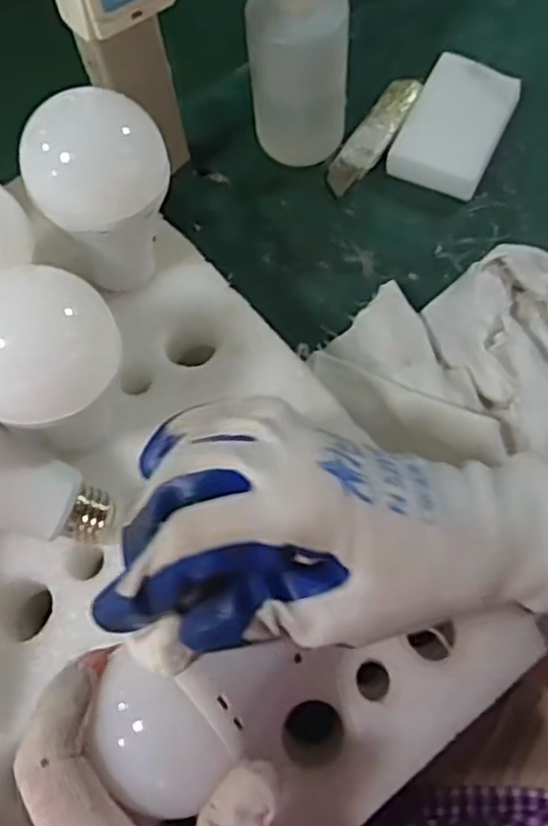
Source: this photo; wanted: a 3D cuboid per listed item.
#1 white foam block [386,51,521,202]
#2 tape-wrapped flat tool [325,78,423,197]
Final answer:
[{"bbox_3d":[0.123,-0.196,0.503,0.063,0.025,0.094,24,71,13],"label":"white foam block"},{"bbox_3d":[0.069,-0.194,0.511,0.028,0.015,0.102,30,73,15],"label":"tape-wrapped flat tool"}]

